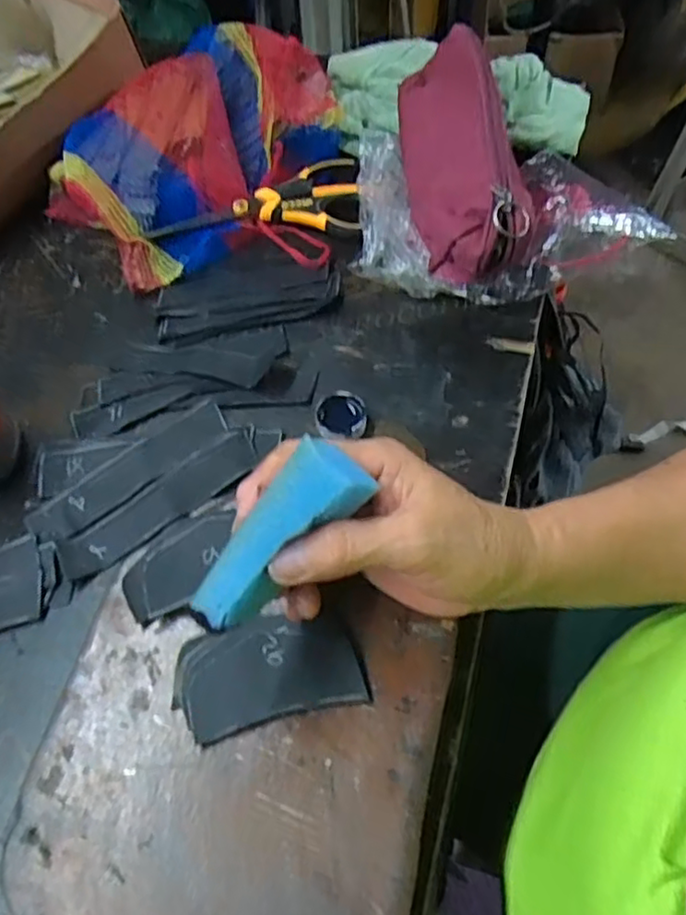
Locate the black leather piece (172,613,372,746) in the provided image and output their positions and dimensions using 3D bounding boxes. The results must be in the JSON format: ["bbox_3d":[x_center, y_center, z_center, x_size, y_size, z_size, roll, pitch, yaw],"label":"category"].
[{"bbox_3d":[-0.036,0.099,0.309,0.084,0.010,0.047,-14,57,-5],"label":"black leather piece"}]

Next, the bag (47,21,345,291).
[{"bbox_3d":[-0.112,-0.259,0.542,0.171,0.059,0.265,35,66,23],"label":"bag"}]

